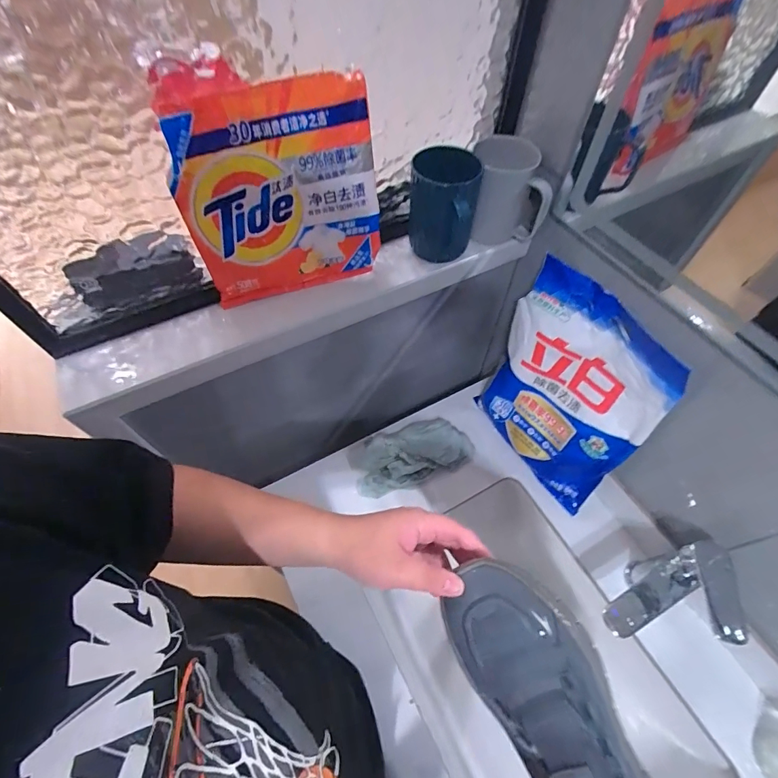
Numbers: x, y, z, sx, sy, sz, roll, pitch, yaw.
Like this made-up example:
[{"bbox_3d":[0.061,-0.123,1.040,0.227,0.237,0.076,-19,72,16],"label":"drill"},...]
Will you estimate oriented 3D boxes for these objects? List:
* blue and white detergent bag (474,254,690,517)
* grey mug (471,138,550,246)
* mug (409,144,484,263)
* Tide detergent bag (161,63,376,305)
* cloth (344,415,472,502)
[{"bbox_3d":[0.248,0.005,0.588,0.086,0.284,0.251,-28,61,-17],"label":"blue and white detergent bag"},{"bbox_3d":[0.150,-0.242,0.518,0.086,0.109,0.069,0,57,1],"label":"grey mug"},{"bbox_3d":[0.066,-0.224,0.499,0.078,0.115,0.097,9,58,6],"label":"mug"},{"bbox_3d":[-0.110,-0.196,0.429,0.201,0.198,0.040,-17,59,-10],"label":"Tide detergent bag"},{"bbox_3d":[0.042,0.109,0.694,0.208,0.059,0.101,-18,59,-11],"label":"cloth"}]

